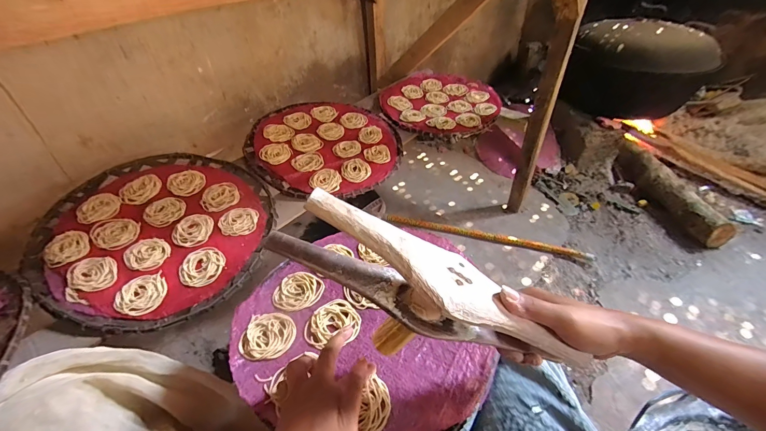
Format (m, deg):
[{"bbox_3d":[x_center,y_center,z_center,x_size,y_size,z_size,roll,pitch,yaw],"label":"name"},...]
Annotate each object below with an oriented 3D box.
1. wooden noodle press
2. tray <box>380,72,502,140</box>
[{"bbox_3d":[0.043,0.078,0.316,0.280,0.088,0.059,28,46,-2],"label":"wooden noodle press"},{"bbox_3d":[0.172,-0.355,1.031,0.348,0.023,0.374,-2,42,2],"label":"tray"}]

